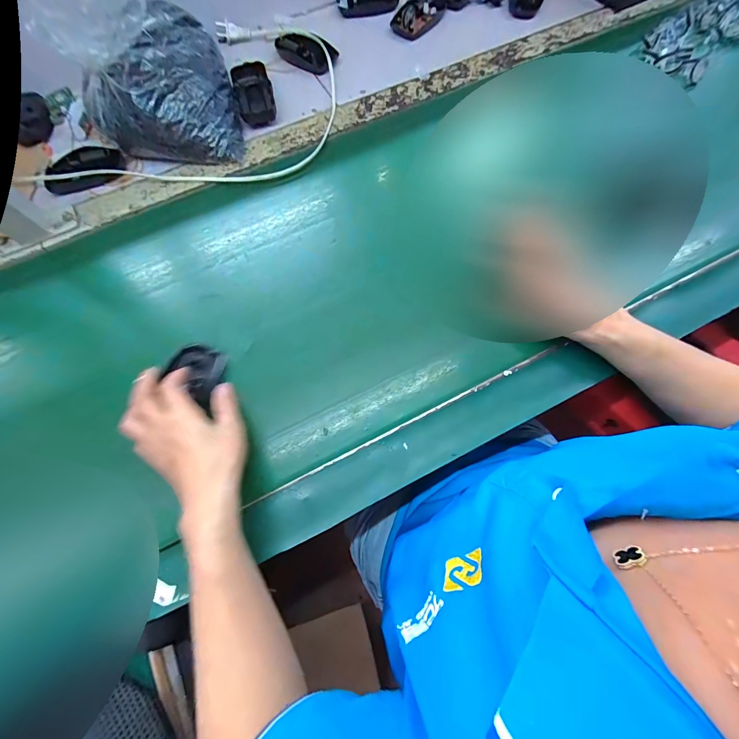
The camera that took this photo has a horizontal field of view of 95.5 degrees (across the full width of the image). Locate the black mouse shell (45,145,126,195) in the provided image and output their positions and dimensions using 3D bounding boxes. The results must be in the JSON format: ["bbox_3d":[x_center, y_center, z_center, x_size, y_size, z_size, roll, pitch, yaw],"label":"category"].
[{"bbox_3d":[-0.388,-0.278,0.456,0.103,0.020,0.065,-20,75,-7],"label":"black mouse shell"}]

